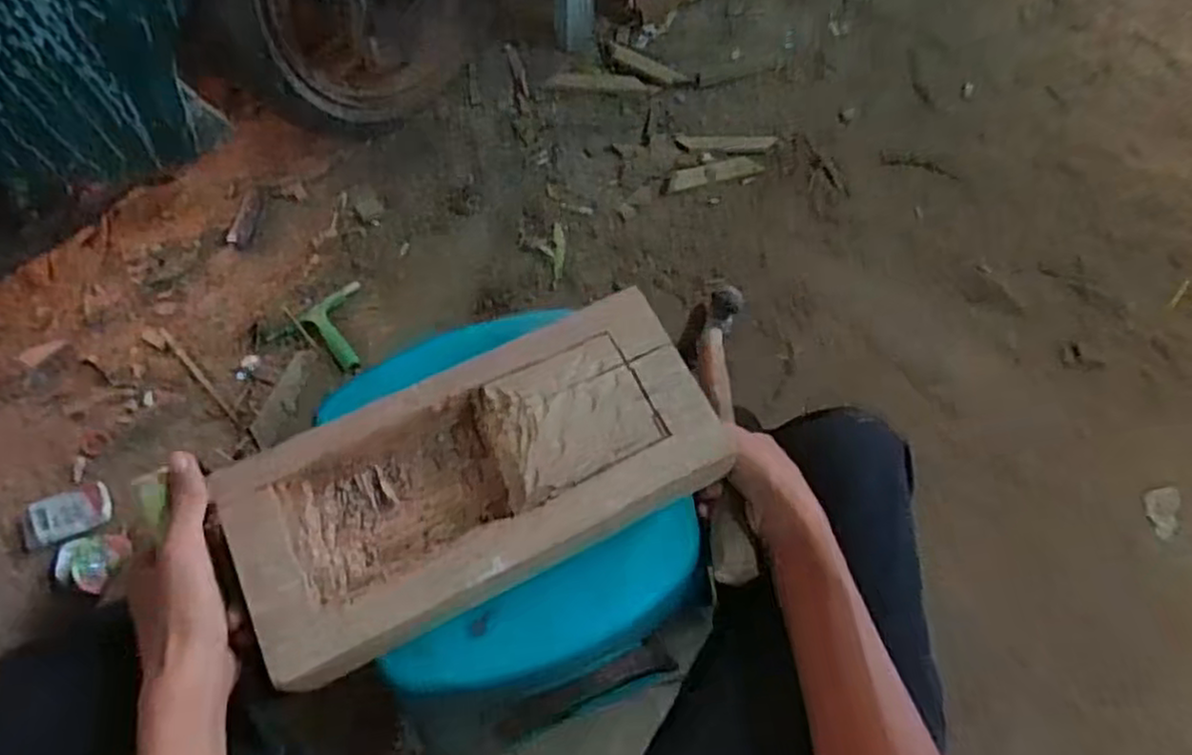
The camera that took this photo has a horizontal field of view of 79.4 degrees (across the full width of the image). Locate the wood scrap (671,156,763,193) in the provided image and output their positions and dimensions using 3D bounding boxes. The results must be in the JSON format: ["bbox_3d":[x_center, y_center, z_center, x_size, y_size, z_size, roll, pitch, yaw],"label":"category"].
[{"bbox_3d":[0.196,-0.342,1.195,0.163,0.009,0.041,-15,67,-8],"label":"wood scrap"}]

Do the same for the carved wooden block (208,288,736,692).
[{"bbox_3d":[-0.071,0.059,0.443,0.289,0.041,0.141,-24,69,-8],"label":"carved wooden block"}]

